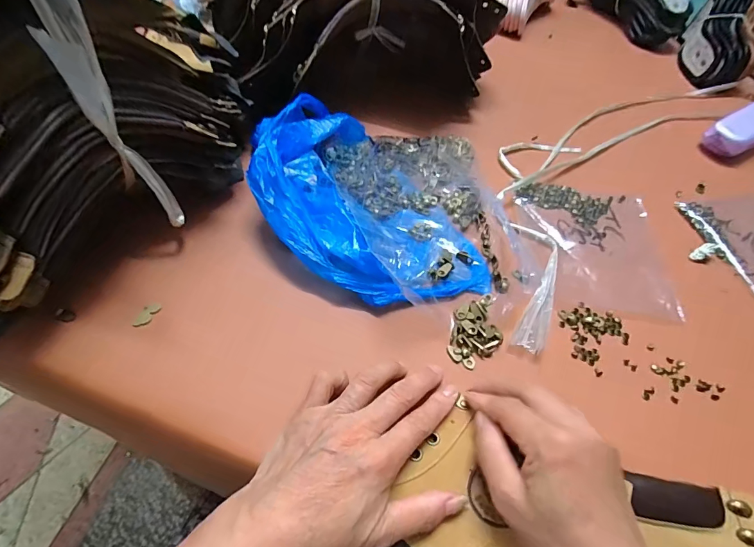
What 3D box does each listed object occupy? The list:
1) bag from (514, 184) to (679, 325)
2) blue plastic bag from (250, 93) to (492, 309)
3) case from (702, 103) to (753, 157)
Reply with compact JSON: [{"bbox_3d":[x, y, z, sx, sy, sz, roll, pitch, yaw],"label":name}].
[{"bbox_3d":[0.208,-0.032,0.395,0.139,0.010,0.147,9,55,3],"label":"bag"},{"bbox_3d":[-0.011,-0.065,0.361,0.163,0.066,0.239,-33,63,-24],"label":"blue plastic bag"},{"bbox_3d":[0.464,-0.183,0.499,0.128,0.032,0.043,-25,60,-20],"label":"case"}]

